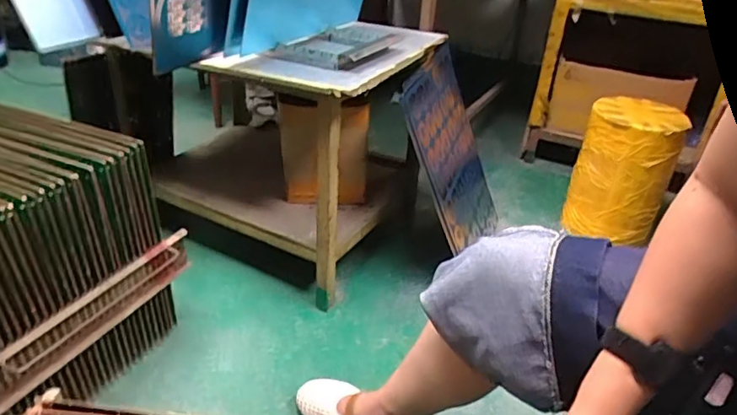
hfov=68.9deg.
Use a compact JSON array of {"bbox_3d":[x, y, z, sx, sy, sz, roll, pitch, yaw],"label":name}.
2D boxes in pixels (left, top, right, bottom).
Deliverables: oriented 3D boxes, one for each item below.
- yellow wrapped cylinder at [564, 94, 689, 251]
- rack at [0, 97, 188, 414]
[{"bbox_3d":[0.673,-0.099,1.432,0.233,0.329,0.227,18,35,24],"label":"yellow wrapped cylinder"},{"bbox_3d":[-0.649,0.066,0.900,0.506,0.380,0.384,16,34,21],"label":"rack"}]

